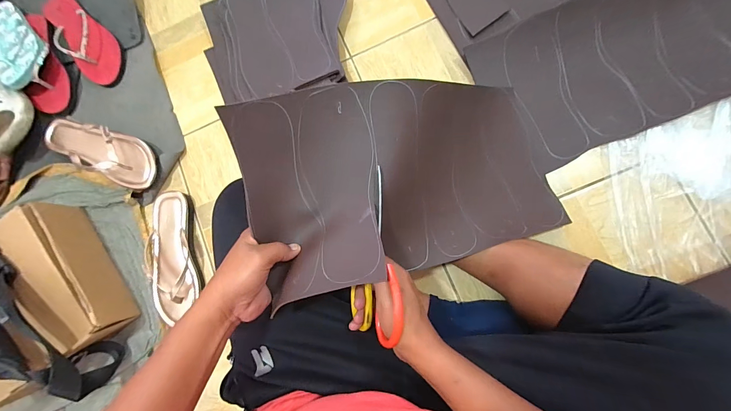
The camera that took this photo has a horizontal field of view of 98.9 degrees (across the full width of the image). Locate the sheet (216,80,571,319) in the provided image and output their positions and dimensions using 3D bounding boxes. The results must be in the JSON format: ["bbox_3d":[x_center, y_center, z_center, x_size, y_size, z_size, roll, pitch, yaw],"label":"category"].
[{"bbox_3d":[0.090,-0.045,0.426,0.468,0.072,0.239,-13,93,-26],"label":"sheet"}]

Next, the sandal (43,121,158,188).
[{"bbox_3d":[-0.518,-0.109,0.618,0.249,0.059,0.091,22,87,8],"label":"sandal"}]

